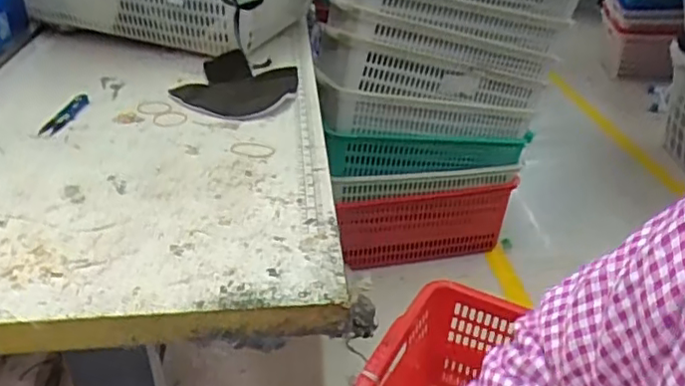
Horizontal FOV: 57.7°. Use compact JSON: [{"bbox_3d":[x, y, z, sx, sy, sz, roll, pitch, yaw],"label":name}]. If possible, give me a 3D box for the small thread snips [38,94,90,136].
[{"bbox_3d":[-0.398,-0.114,0.901,0.027,0.008,0.116,14,37,4],"label":"small thread snips"}]

